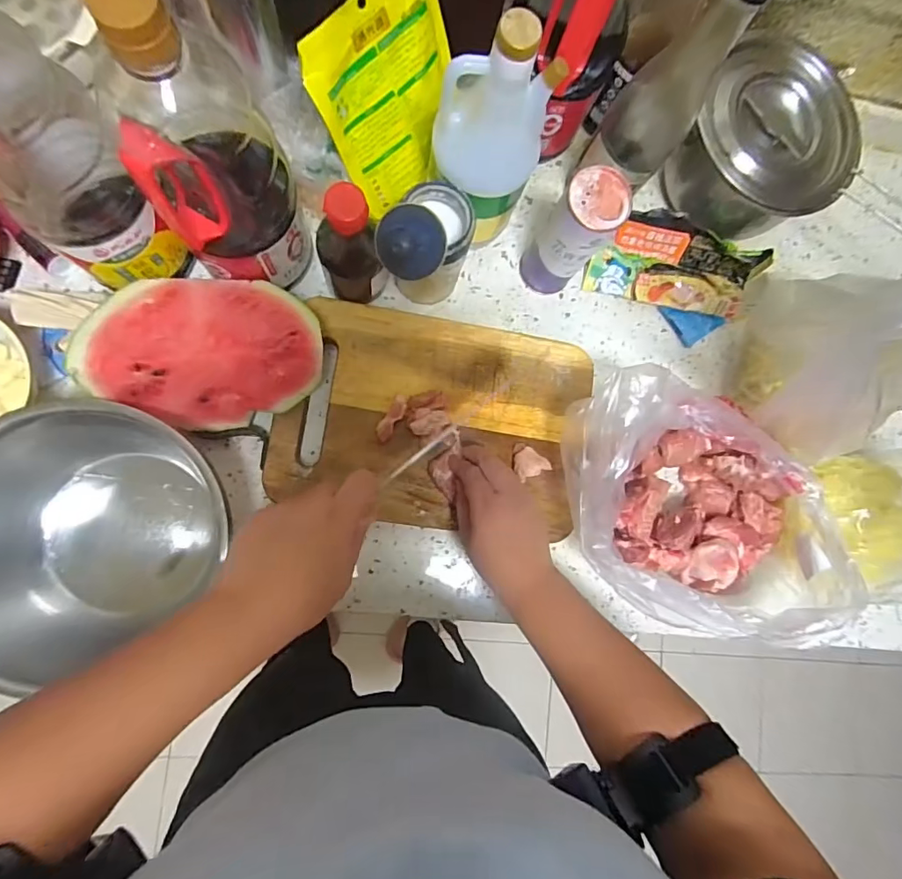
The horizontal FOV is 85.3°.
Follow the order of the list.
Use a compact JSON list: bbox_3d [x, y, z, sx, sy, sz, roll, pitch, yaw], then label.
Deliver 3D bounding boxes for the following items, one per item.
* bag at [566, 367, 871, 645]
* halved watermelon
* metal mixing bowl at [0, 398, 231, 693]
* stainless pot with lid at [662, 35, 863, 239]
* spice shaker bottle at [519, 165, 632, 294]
[{"bbox_3d":[0.227,0.065,0.456,0.271,0.135,0.196,13,84,-7],"label":"bag"},{"bbox_3d":[-0.195,-0.075,0.406,0.168,0.085,0.118,-6,86,-8],"label":"halved watermelon"},{"bbox_3d":[-0.288,0.068,0.400,0.209,0.089,0.190,1,85,-8],"label":"metal mixing bowl"},{"bbox_3d":[0.302,-0.283,0.492,0.155,0.107,0.144,1,85,-8],"label":"stainless pot with lid"},{"bbox_3d":[0.109,-0.185,0.455,0.054,0.137,0.051,1,85,-8],"label":"spice shaker bottle"}]

